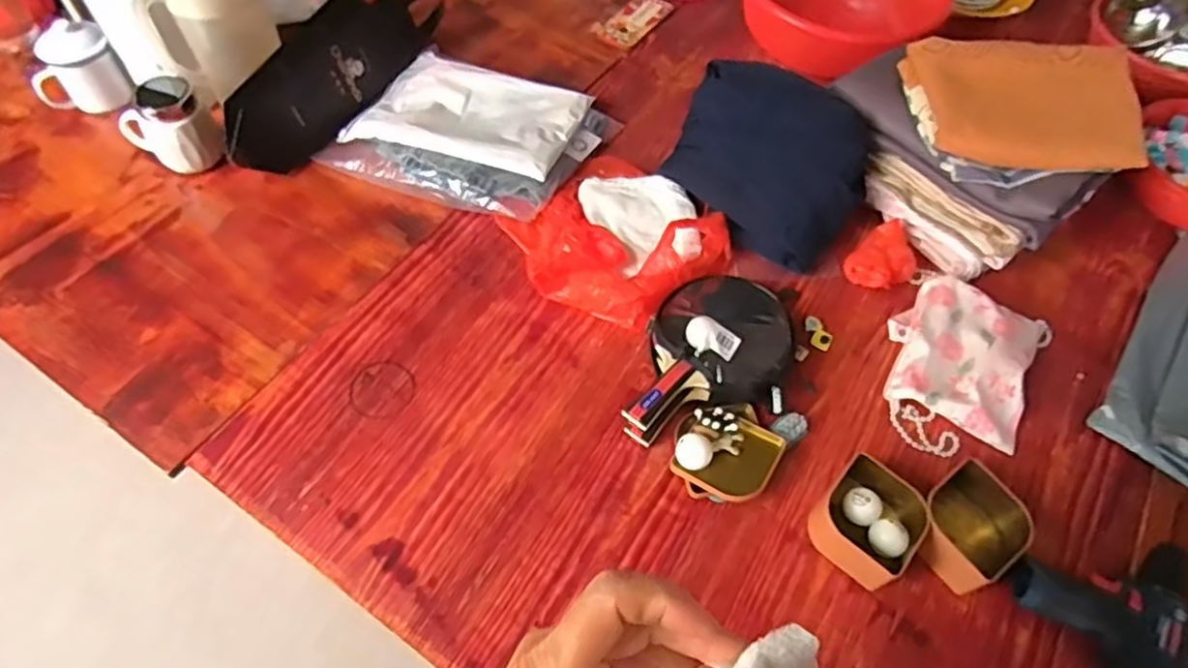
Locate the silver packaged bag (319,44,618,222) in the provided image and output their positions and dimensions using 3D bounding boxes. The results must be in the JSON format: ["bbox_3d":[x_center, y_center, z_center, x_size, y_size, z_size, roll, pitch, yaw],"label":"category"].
[{"bbox_3d":[-0.174,-0.301,1.038,0.338,0.064,0.283,22,57,12],"label":"silver packaged bag"}]

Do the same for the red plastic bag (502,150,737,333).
[{"bbox_3d":[0.019,-0.131,0.942,0.261,0.062,0.252,-35,64,-23],"label":"red plastic bag"}]

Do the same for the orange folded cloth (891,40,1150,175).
[{"bbox_3d":[0.534,-0.302,0.894,0.266,0.043,0.202,6,68,17],"label":"orange folded cloth"}]

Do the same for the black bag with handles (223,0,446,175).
[{"bbox_3d":[-0.382,-0.387,1.055,0.116,0.114,0.421,25,58,14],"label":"black bag with handles"}]

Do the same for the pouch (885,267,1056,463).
[{"bbox_3d":[0.447,0.035,0.867,0.170,0.040,0.241,28,60,15],"label":"pouch"}]

